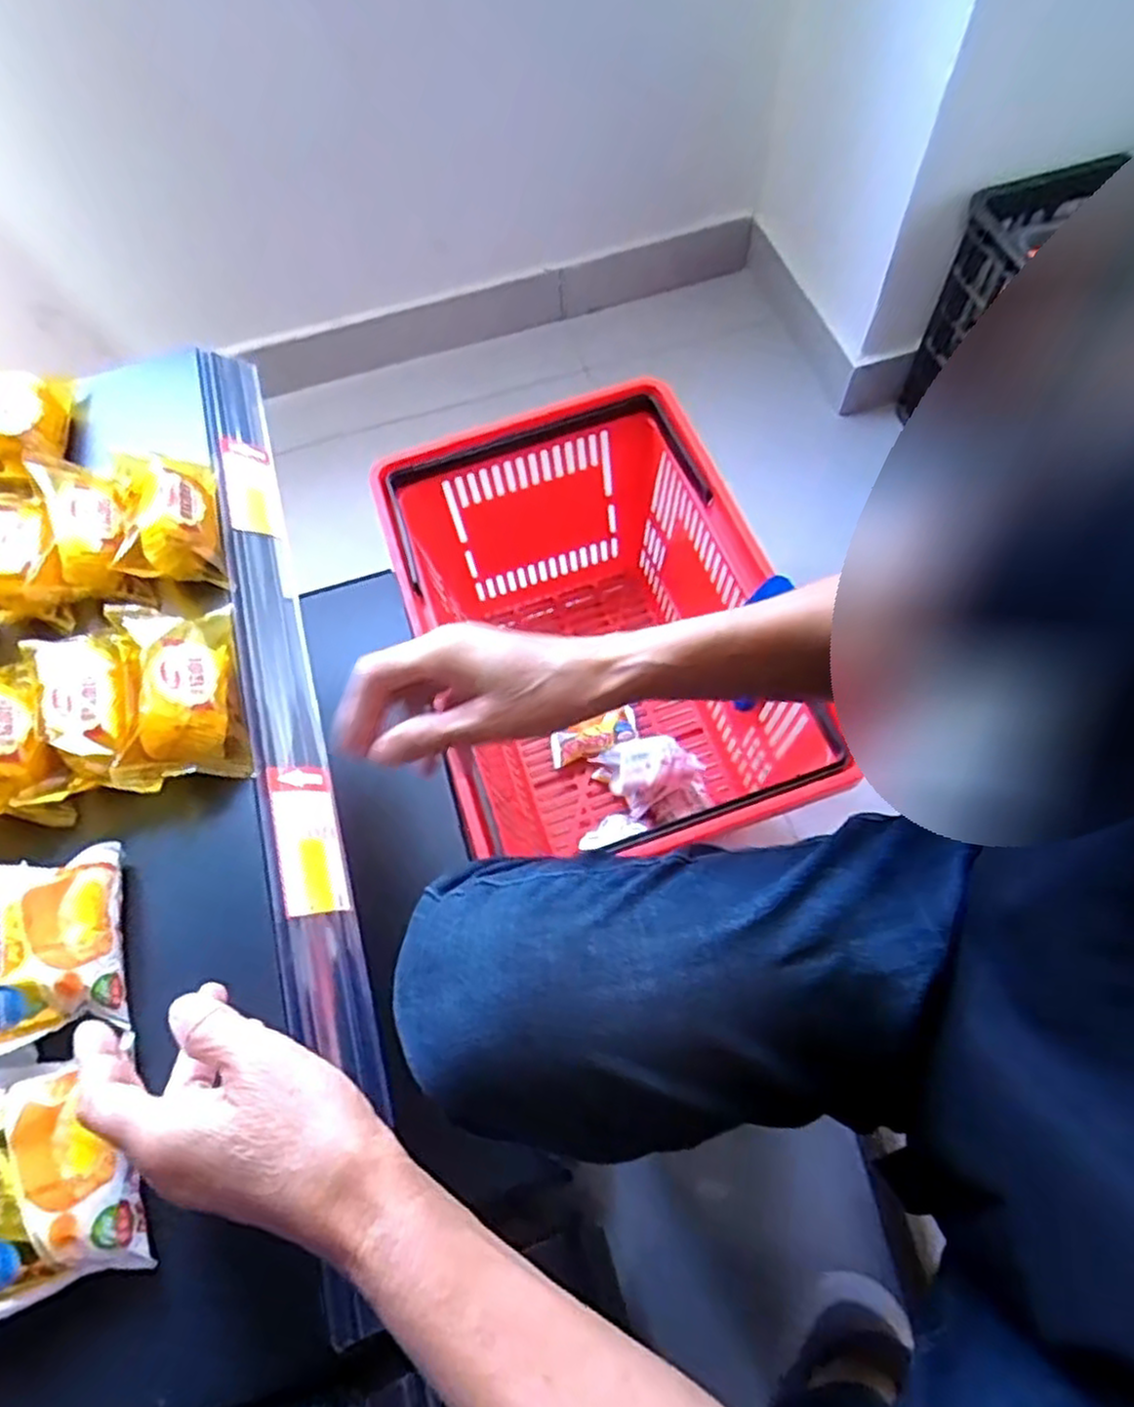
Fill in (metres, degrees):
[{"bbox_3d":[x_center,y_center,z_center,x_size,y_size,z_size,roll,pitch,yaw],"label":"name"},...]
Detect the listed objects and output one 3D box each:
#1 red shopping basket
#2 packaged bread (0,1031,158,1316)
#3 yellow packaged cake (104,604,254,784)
[{"bbox_3d":[0.039,-0.058,0.814,0.339,0.272,0.446,-20,65,-6],"label":"red shopping basket"},{"bbox_3d":[-0.241,0.216,0.350,0.077,0.029,0.100,-15,64,-4],"label":"packaged bread"},{"bbox_3d":[-0.238,-0.011,0.462,0.064,0.039,0.118,-14,64,-3],"label":"yellow packaged cake"}]

